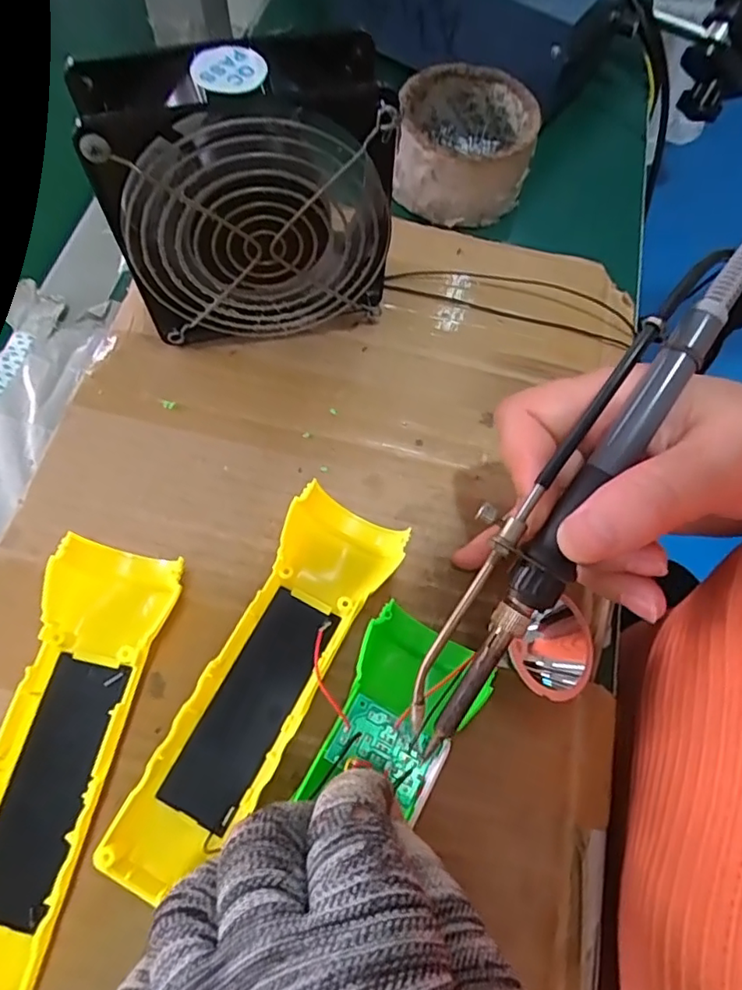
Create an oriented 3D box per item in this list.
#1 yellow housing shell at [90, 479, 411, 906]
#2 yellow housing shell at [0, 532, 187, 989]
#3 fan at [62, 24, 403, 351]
[{"bbox_3d":[-0.042,0.074,0.235,0.046,0.027,0.162,28,67,7],"label":"yellow housing shell"},{"bbox_3d":[-0.120,0.098,0.219,0.047,0.027,0.160,13,67,3],"label":"yellow housing shell"},{"bbox_3d":[-0.053,-0.130,0.268,0.117,0.123,0.052,-10,68,-7],"label":"fan"}]

